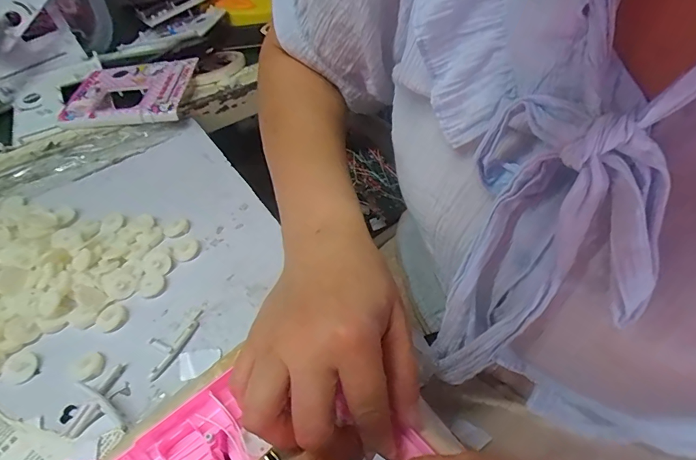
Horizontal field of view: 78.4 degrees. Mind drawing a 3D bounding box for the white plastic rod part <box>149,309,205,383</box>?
[{"bbox_3d":[-0.134,0.084,0.326,0.026,0.005,0.059,24,54,23],"label":"white plastic rod part"}]

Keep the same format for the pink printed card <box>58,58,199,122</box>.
[{"bbox_3d":[-0.274,-0.177,0.537,0.145,0.011,0.122,-1,51,6],"label":"pink printed card"}]

